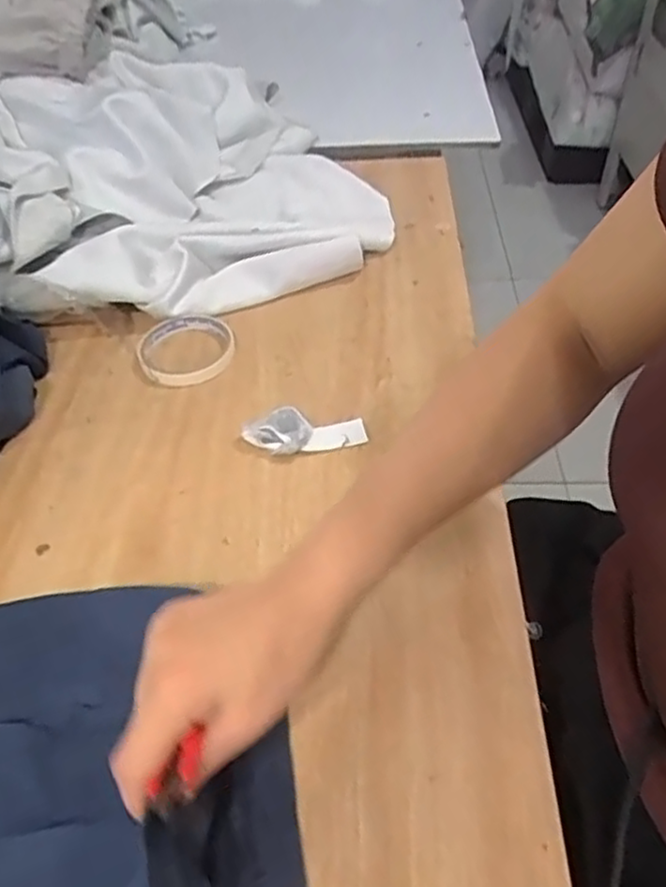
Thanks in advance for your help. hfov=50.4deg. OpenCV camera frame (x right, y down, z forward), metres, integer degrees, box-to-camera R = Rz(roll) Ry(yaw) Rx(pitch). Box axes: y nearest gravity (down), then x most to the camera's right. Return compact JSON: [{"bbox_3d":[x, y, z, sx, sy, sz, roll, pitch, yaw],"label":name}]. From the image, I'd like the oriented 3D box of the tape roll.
[{"bbox_3d":[-0.134,-0.085,0.648,0.086,0.015,0.087,-2,46,2],"label":"tape roll"}]

